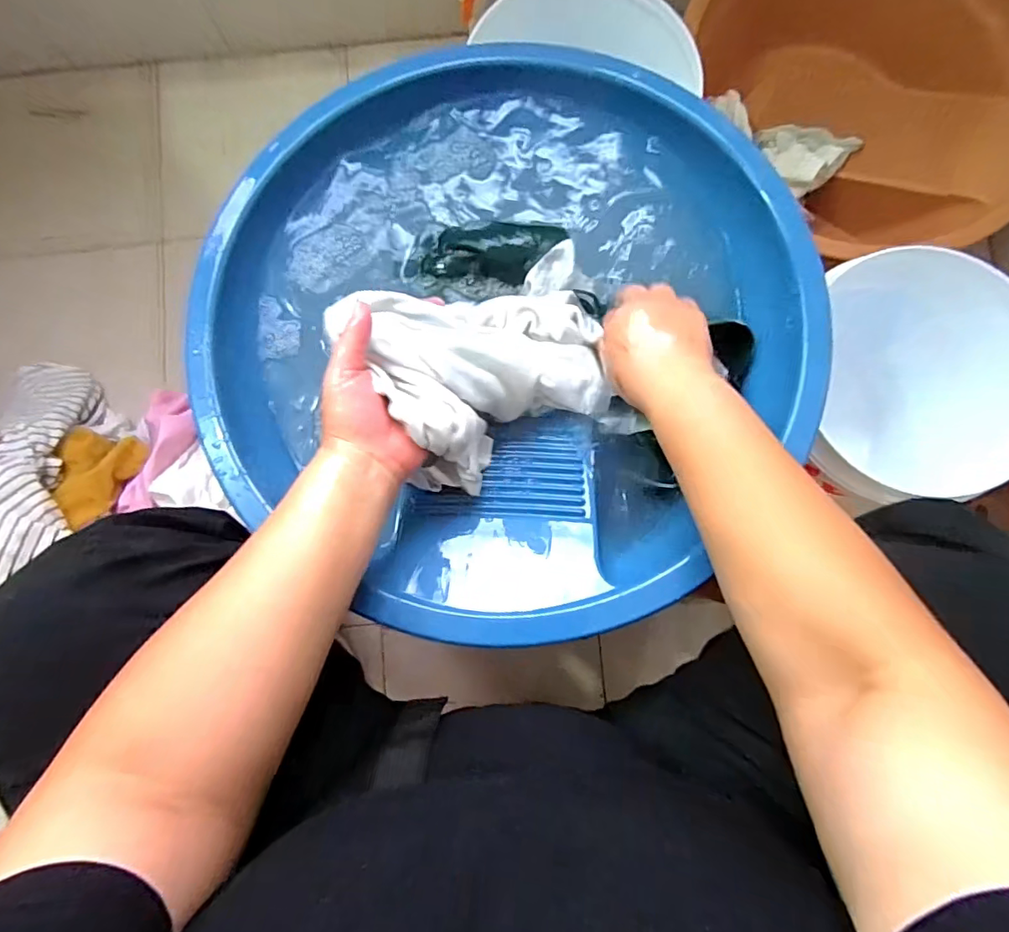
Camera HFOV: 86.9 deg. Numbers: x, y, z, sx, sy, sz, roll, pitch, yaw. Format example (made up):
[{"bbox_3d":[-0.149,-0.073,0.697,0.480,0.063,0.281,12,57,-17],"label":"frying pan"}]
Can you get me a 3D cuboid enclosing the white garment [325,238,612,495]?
[{"bbox_3d":[-0.005,-0.081,0.405,0.186,0.104,0.148,-25,85,-1],"label":"white garment"}]

